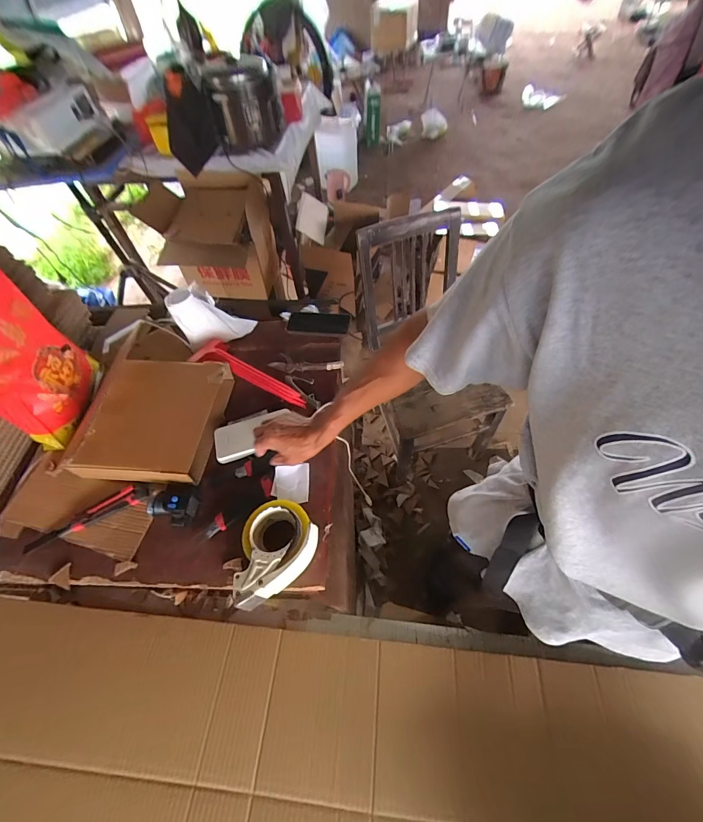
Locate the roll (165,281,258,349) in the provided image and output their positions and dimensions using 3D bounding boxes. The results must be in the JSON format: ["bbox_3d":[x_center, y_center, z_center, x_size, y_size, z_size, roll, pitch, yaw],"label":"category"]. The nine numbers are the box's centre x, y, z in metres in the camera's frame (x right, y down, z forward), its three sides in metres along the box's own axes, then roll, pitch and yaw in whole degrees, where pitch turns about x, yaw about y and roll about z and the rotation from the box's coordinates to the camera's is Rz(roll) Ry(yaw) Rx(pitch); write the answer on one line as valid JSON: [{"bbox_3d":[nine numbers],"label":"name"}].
[{"bbox_3d":[-0.349,-0.248,0.897,0.176,0.149,0.070,-22,58,-11],"label":"roll"}]

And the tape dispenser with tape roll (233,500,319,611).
[{"bbox_3d":[-0.118,0.237,0.595,0.122,0.064,0.164,-3,56,2],"label":"tape dispenser with tape roll"}]

